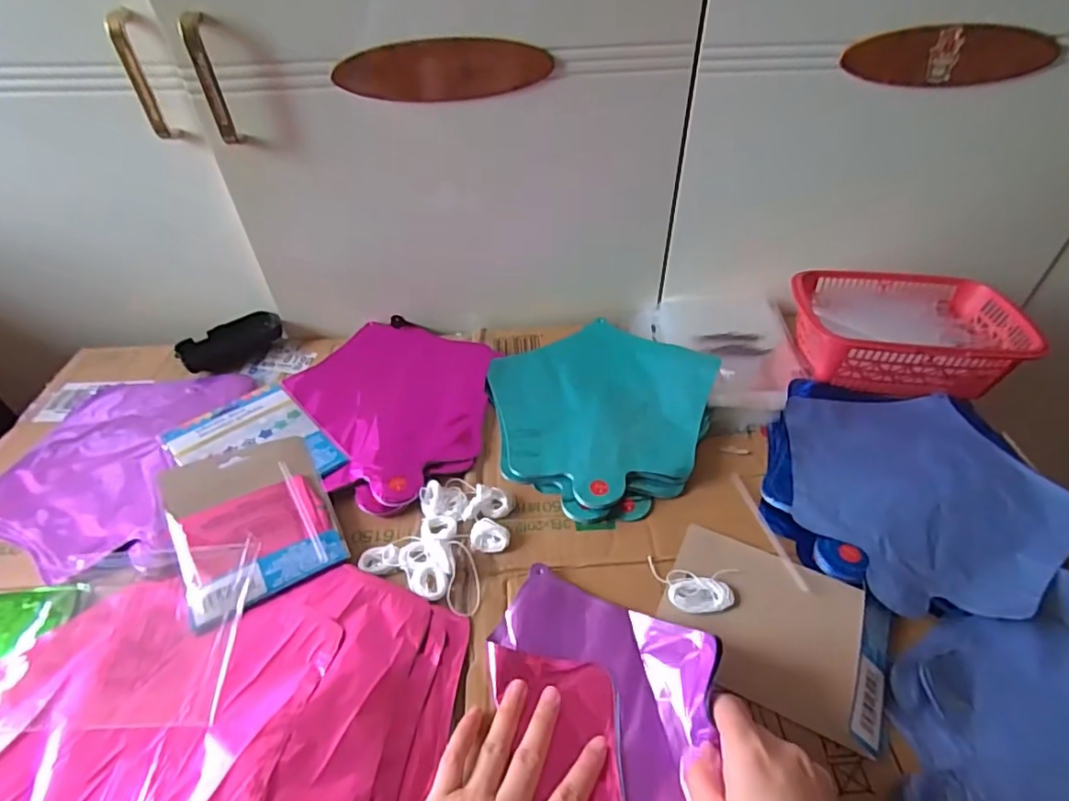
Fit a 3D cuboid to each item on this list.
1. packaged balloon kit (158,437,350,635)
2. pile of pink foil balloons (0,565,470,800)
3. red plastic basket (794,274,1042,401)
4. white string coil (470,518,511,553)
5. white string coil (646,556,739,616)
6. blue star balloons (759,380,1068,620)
[{"bbox_3d":[-0.230,0.089,0.458,0.115,0.022,0.161,-23,48,-22],"label":"packaged balloon kit"},{"bbox_3d":[-0.200,0.214,0.345,0.302,0.012,0.218,-6,44,-6],"label":"pile of pink foil balloons"},{"bbox_3d":[0.381,-0.077,0.592,0.218,0.065,0.157,6,44,7],"label":"red plastic basket"},{"bbox_3d":[-0.036,0.109,0.454,0.031,0.010,0.025,1,44,1],"label":"white string coil"},{"bbox_3d":[0.118,0.140,0.423,0.061,0.005,0.038,7,44,7],"label":"white string coil"},{"bbox_3d":[0.325,0.069,0.479,0.231,0.021,0.250,16,46,16],"label":"blue star balloons"}]

